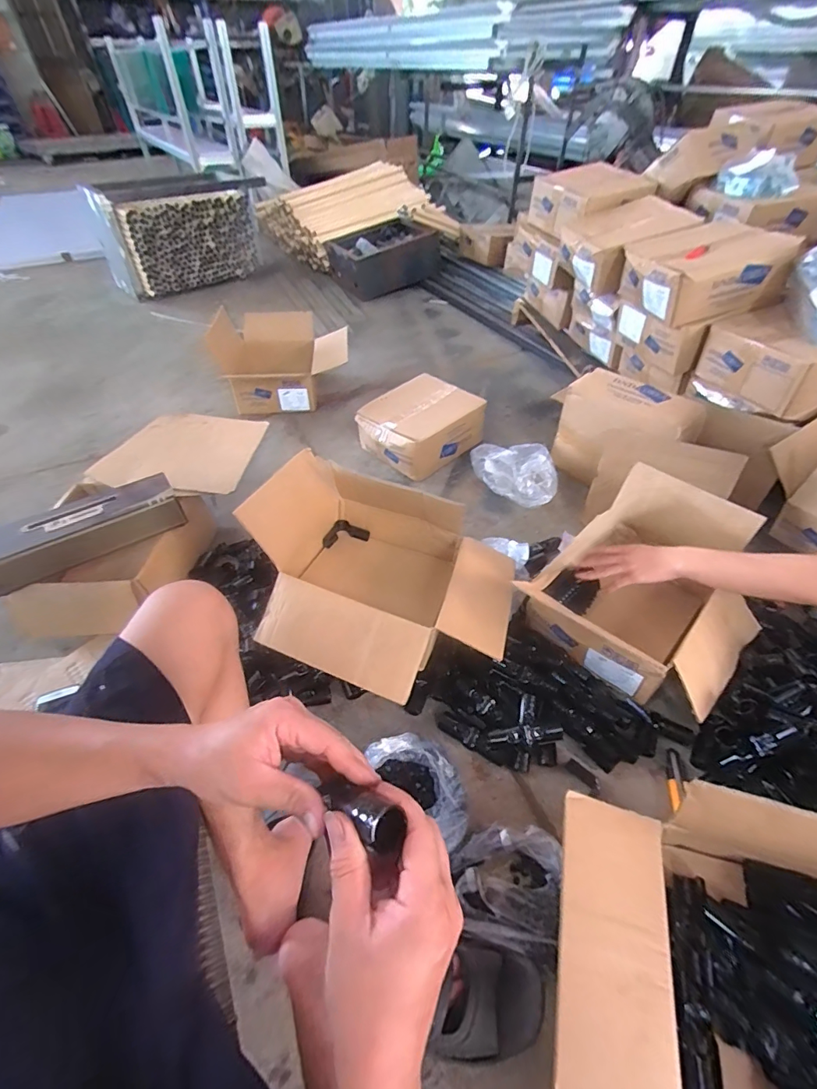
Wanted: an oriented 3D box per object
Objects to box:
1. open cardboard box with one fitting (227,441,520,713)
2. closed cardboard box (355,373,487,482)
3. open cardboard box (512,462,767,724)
[{"bbox_3d":[-0.059,0.053,0.835,0.485,0.202,0.364,17,49,16],"label":"open cardboard box with one fitting"},{"bbox_3d":[0.034,-0.358,1.334,0.278,0.147,0.315,33,55,28],"label":"closed cardboard box"},{"bbox_3d":[0.479,0.097,0.878,0.389,0.249,0.355,-34,54,-28],"label":"open cardboard box"}]

